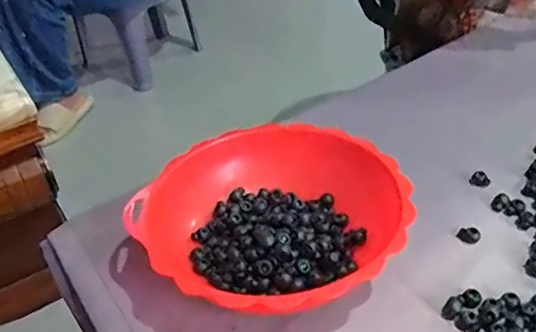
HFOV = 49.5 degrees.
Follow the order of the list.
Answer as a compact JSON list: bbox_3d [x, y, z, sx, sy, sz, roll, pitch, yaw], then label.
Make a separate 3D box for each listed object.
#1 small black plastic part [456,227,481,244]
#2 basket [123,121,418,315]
[{"bbox_3d":[0.194,0.066,0.561,0.021,0.013,0.013,11,41,22],"label":"small black plastic part"},{"bbox_3d":[0.008,0.057,0.544,0.219,0.077,0.227,-27,42,-25],"label":"basket"}]

